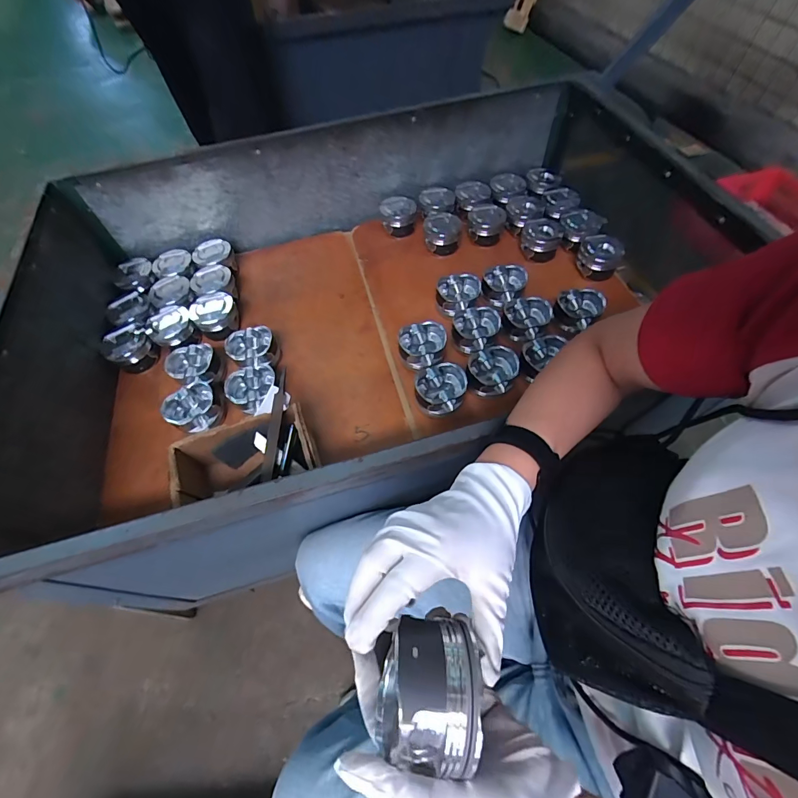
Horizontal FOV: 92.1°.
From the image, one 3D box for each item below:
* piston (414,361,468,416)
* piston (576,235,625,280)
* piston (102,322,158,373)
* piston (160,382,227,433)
[{"bbox_3d":[0.071,-0.014,0.655,0.087,0.052,0.080,-1,60,1],"label":"piston"},{"bbox_3d":[0.417,-0.296,0.805,0.083,0.056,0.083,25,63,15],"label":"piston"},{"bbox_3d":[-0.509,-0.096,0.732,0.076,0.054,0.079,-1,60,1],"label":"piston"},{"bbox_3d":[-0.347,0.016,0.668,0.080,0.051,0.098,39,68,21],"label":"piston"}]

